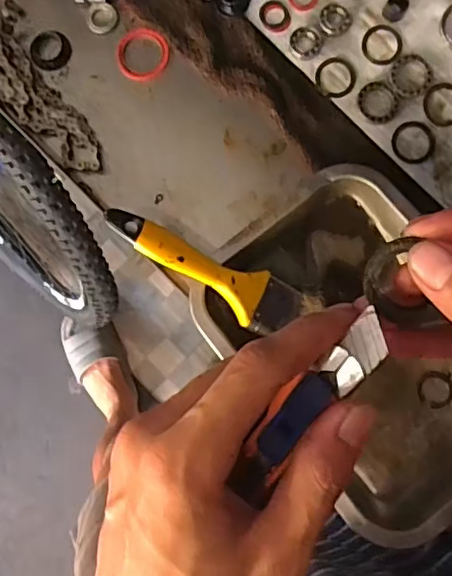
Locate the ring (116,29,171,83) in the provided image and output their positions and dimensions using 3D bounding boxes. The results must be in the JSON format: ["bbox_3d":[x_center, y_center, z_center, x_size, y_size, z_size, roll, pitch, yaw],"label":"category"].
[{"bbox_3d":[-0.072,-0.202,0.496,0.044,0.006,0.046,0,85,0],"label":"ring"}]

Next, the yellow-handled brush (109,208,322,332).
[{"bbox_3d":[-0.014,-0.008,0.437,0.165,0.032,0.044,23,83,-1],"label":"yellow-handled brush"}]

